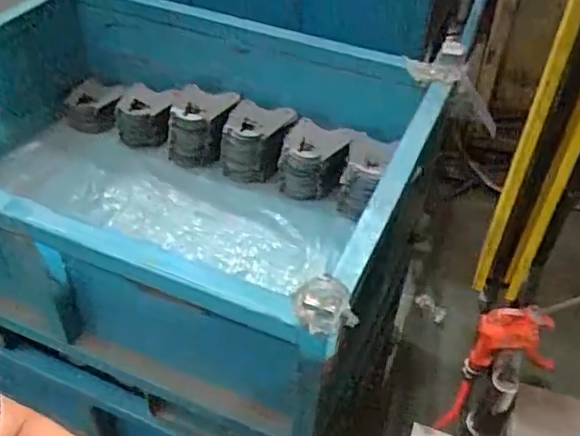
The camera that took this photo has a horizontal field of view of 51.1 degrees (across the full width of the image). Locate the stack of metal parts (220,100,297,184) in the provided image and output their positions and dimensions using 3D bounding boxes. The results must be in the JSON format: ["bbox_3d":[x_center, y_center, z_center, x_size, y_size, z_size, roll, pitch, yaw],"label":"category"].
[{"bbox_3d":[-0.072,-0.165,1.368,0.139,0.143,0.121,19,46,15],"label":"stack of metal parts"}]

